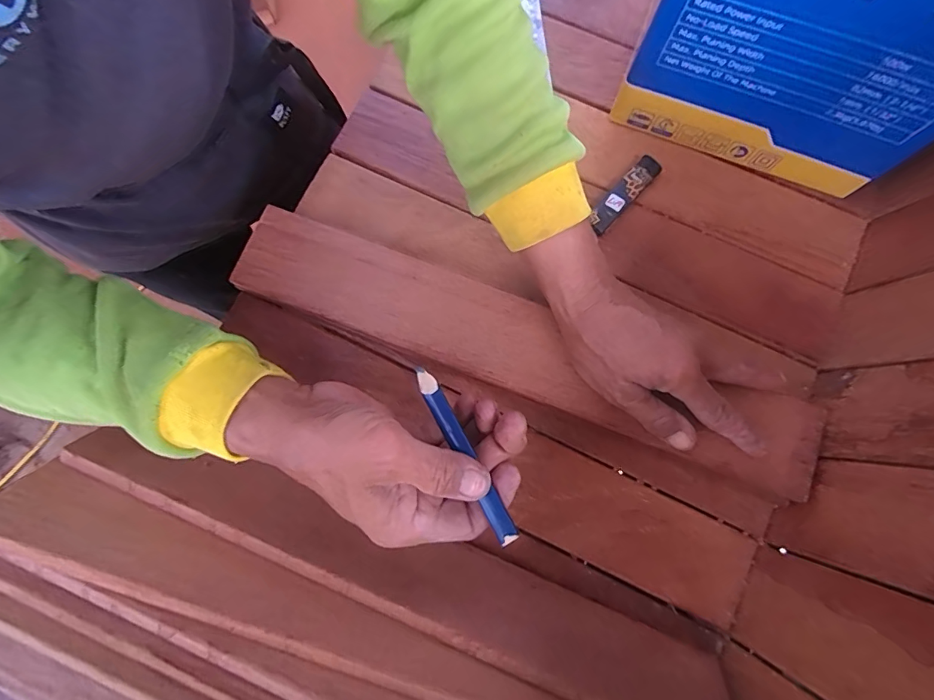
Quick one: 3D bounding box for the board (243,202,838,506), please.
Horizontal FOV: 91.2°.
[{"bbox_3d":[0.034,0.000,0.330,0.413,0.031,0.073,23,79,4],"label":"board"}]

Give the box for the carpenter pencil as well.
[{"bbox_3d":[-0.002,0.055,0.248,0.011,0.005,0.103,-29,75,-5],"label":"carpenter pencil"}]

